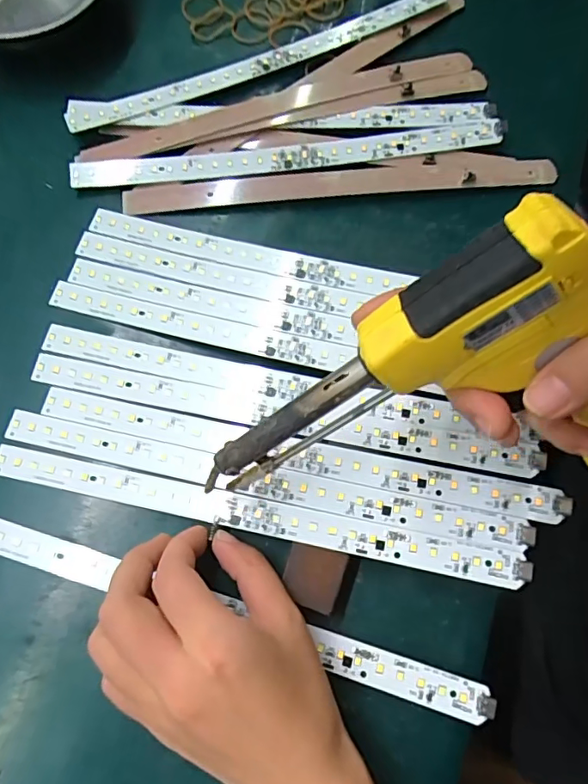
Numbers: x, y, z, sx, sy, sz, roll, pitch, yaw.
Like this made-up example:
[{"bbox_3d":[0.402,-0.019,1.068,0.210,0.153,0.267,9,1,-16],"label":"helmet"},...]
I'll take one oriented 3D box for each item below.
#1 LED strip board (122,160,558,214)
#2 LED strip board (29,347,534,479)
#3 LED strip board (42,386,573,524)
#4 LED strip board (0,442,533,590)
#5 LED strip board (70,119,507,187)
[{"bbox_3d":[0.029,-0.139,0.347,0.281,0.007,0.021,-4,73,1],"label":"LED strip board"},{"bbox_3d":[-0.014,0.010,0.291,0.282,0.008,0.018,10,76,10],"label":"LED strip board"},{"bbox_3d":[-0.006,0.030,0.283,0.281,0.005,0.019,11,70,11],"label":"LED strip board"},{"bbox_3d":[-0.029,0.062,0.275,0.281,0.007,0.019,9,73,11],"label":"LED strip board"},{"bbox_3d":[-0.004,-0.159,0.349,0.283,0.010,0.017,-6,74,-2],"label":"LED strip board"}]

